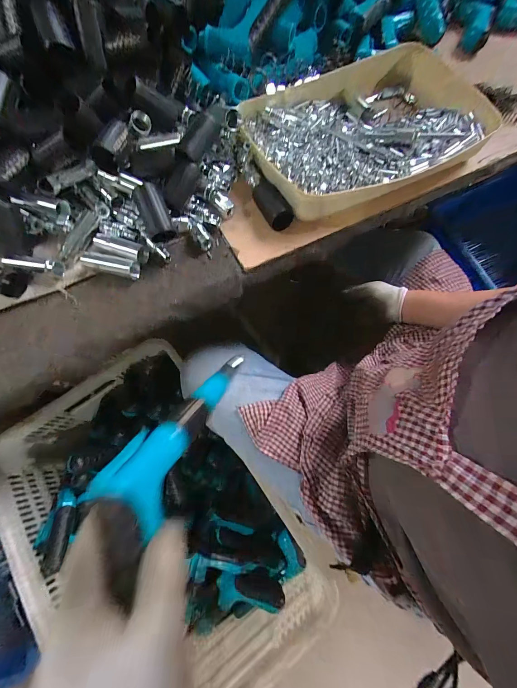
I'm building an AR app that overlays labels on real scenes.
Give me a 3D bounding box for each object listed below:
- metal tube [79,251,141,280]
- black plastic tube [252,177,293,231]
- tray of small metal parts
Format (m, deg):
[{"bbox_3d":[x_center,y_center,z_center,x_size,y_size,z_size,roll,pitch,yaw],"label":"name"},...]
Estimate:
[{"bbox_3d":[-0.192,-0.104,0.357,0.076,0.015,0.022,13,70,6],"label":"metal tube"},{"bbox_3d":[0.018,-0.191,0.380,0.031,0.028,0.070,-26,71,-8],"label":"black plastic tube"},{"bbox_3d":[0.162,-0.324,0.416,0.357,0.047,0.246,-29,71,-9],"label":"tray of small metal parts"}]

